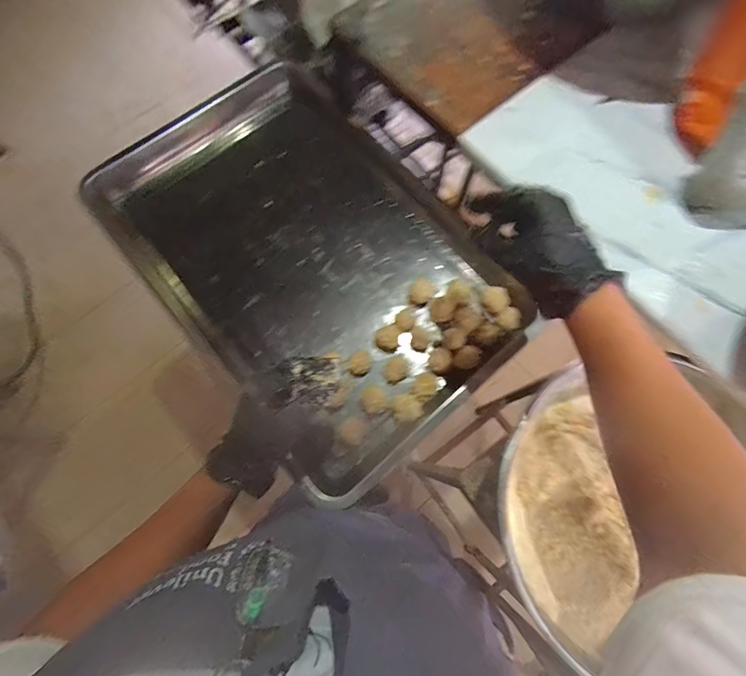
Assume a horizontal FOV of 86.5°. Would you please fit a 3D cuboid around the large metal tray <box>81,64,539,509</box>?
[{"bbox_3d":[-0.093,-0.124,0.573,0.402,0.067,0.588,-40,78,-10],"label":"large metal tray"}]

